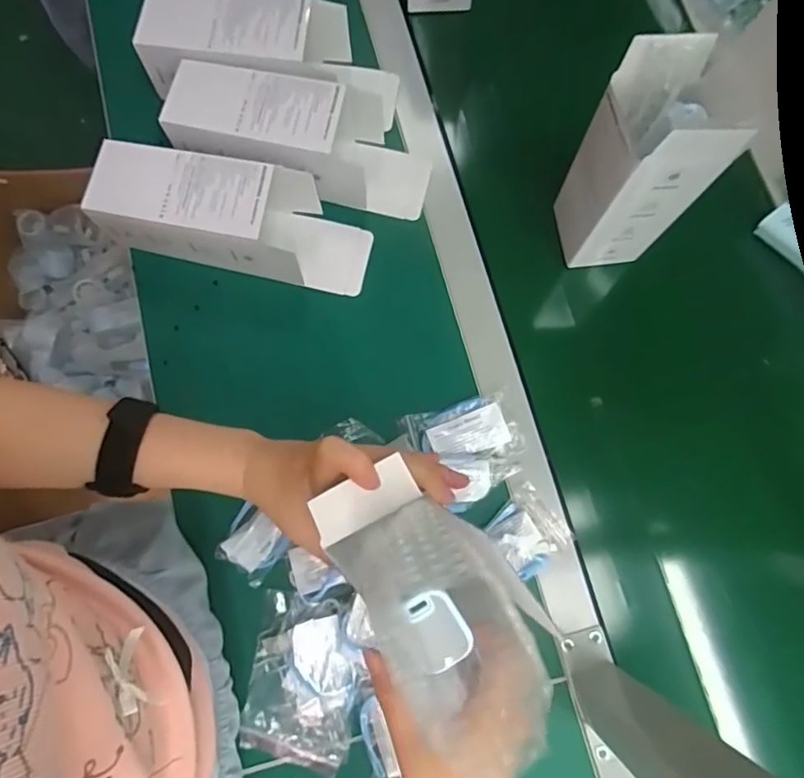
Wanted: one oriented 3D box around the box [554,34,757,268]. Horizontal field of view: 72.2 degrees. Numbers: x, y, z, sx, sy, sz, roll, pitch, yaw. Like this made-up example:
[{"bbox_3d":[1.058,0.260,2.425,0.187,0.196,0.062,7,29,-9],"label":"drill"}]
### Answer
[{"bbox_3d":[0.193,-0.186,0.464,0.074,0.182,0.085,-8,77,-1],"label":"box"}]

